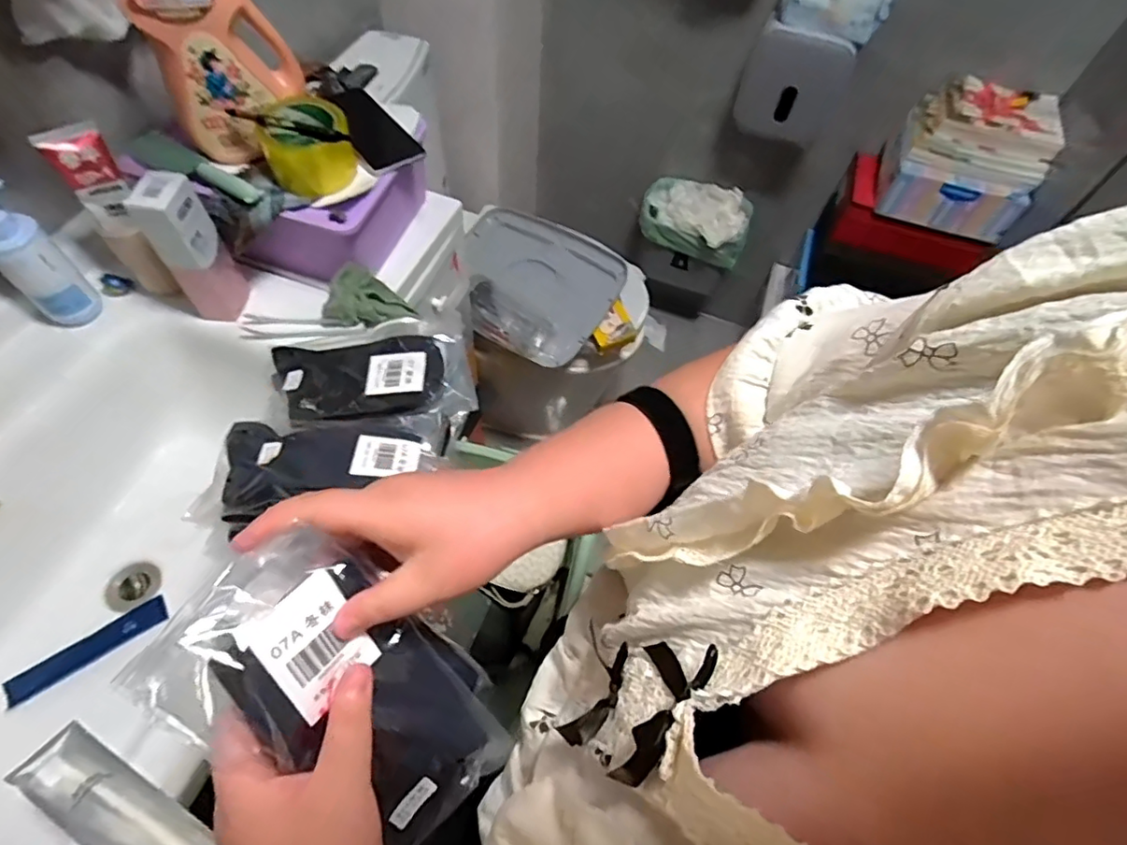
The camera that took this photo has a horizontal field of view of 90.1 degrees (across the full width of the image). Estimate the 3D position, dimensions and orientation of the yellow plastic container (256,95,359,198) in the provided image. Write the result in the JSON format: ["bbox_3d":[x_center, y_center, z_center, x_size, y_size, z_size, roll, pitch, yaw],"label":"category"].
[{"bbox_3d":[-0.301,-0.331,0.663,0.097,0.064,0.102,-11,61,-11],"label":"yellow plastic container"}]

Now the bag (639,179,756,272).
[{"bbox_3d":[0.334,-0.516,1.447,0.275,0.120,0.164,17,60,6],"label":"bag"}]

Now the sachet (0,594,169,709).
[{"bbox_3d":[-0.535,0.255,0.635,0.156,0.014,0.033,-33,67,-21],"label":"sachet"}]

